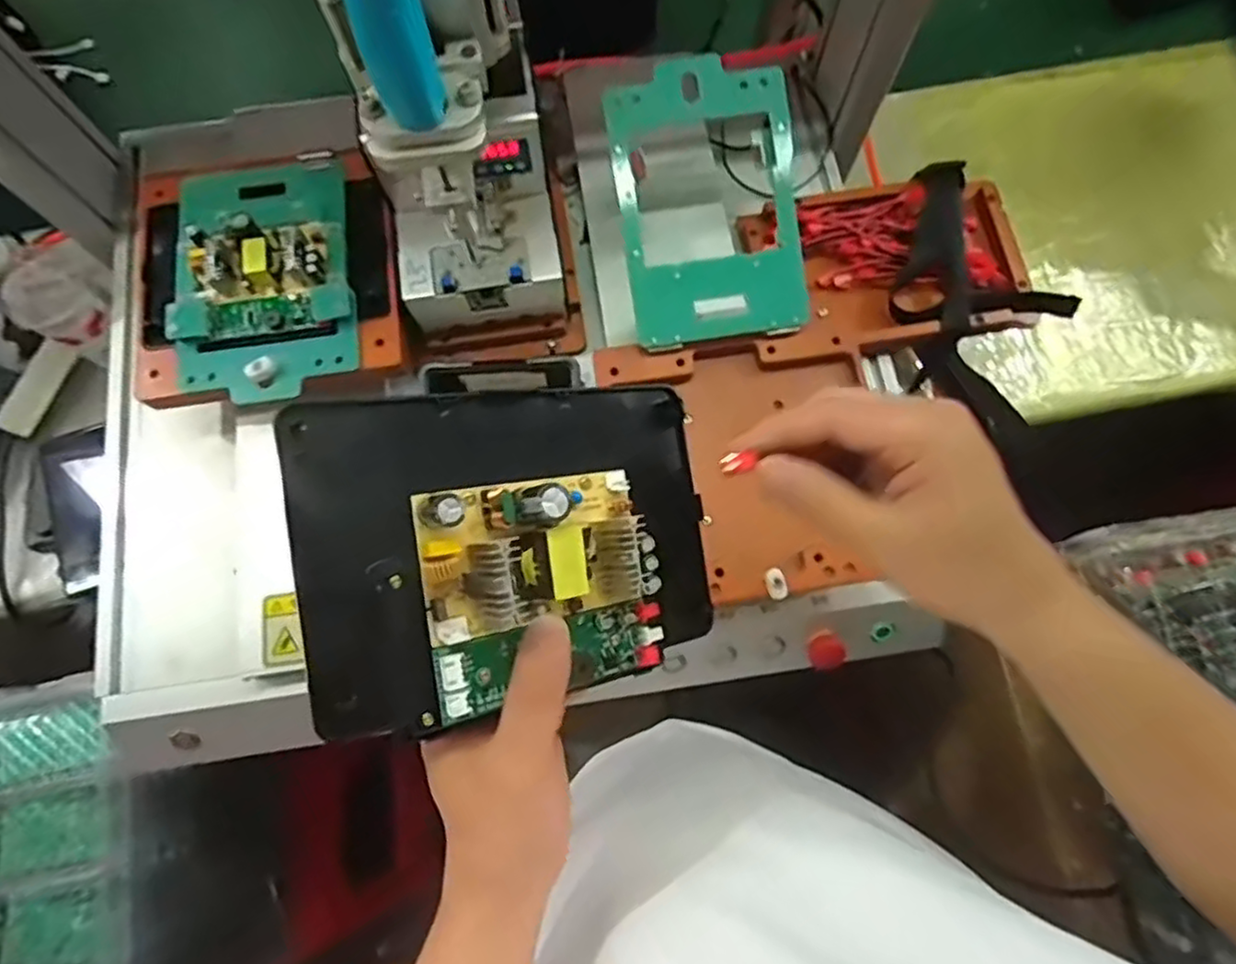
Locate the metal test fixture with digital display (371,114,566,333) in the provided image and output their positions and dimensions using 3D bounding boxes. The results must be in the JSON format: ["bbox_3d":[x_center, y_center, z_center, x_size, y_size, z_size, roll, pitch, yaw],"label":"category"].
[{"bbox_3d":[-0.108,-0.191,0.520,0.120,0.107,0.102,-9,75,-2],"label":"metal test fixture with digital display"}]

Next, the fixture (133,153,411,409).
[{"bbox_3d":[-0.270,-0.162,0.523,0.194,0.033,0.195,-10,75,-2],"label":"fixture"}]

